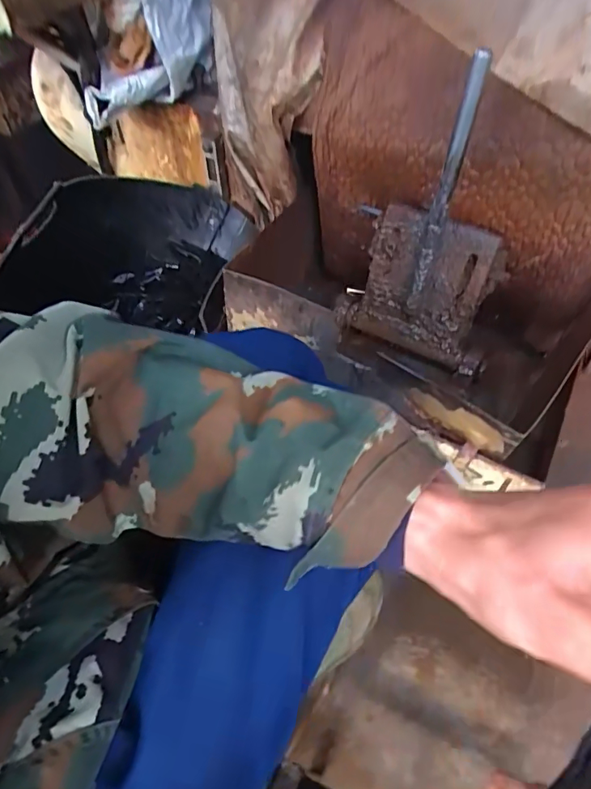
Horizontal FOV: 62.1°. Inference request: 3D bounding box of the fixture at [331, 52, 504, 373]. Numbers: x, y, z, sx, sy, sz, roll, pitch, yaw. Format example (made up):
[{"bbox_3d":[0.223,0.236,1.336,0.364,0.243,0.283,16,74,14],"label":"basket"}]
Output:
[{"bbox_3d":[0.164,-0.188,0.584,0.199,0.343,0.085,35,61,25],"label":"fixture"}]

